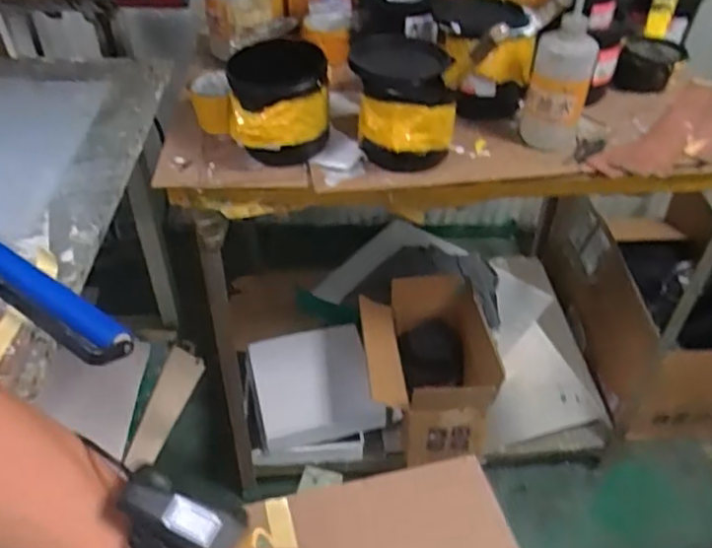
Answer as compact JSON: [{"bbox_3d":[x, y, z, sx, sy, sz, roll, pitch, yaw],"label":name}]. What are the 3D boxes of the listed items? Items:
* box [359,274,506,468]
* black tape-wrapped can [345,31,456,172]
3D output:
[{"bbox_3d":[0.133,0.166,1.274,0.218,0.165,0.326,-2,43,-3],"label":"box"},{"bbox_3d":[0.055,-0.214,0.816,0.117,0.126,0.143,-5,44,-6],"label":"black tape-wrapped can"}]

